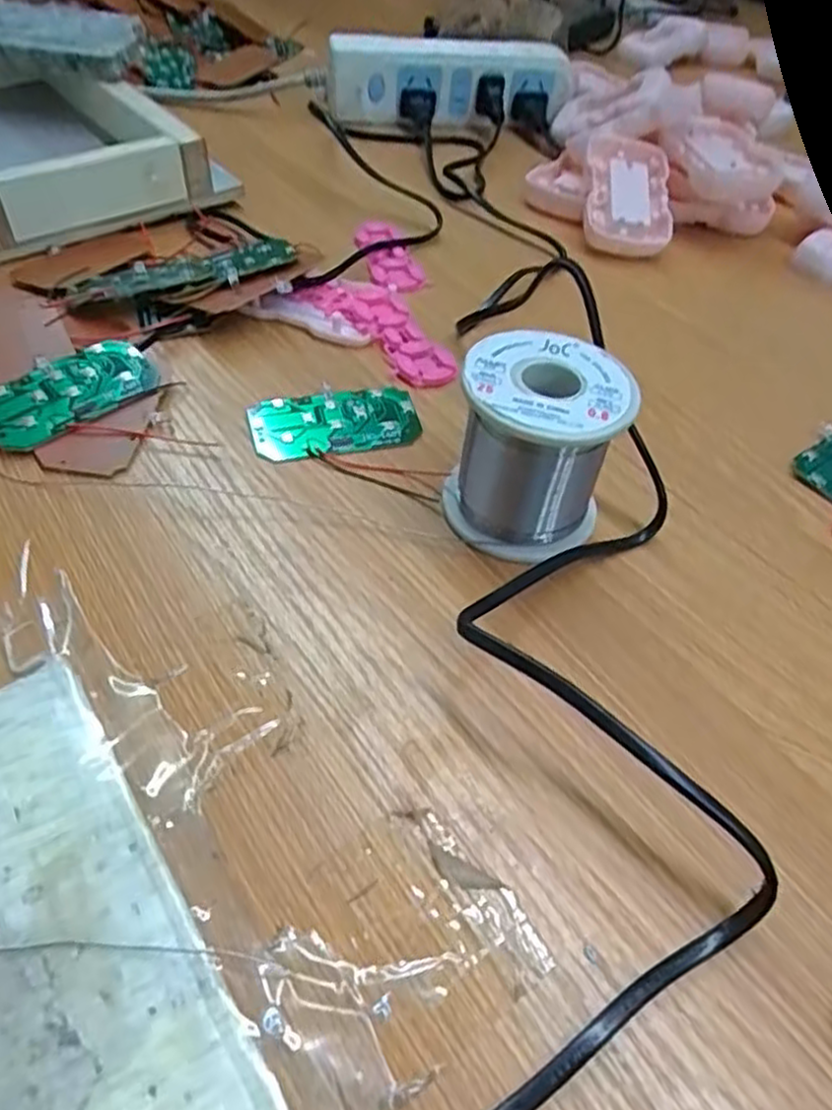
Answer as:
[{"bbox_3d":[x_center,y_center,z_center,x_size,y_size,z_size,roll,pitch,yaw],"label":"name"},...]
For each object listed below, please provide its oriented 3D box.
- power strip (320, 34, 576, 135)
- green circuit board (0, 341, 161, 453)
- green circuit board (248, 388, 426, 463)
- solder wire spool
[{"bbox_3d":[0.029,-0.361,0.571,0.190,0.056,0.036,-6,49,-11],"label":"power strip"},{"bbox_3d":[-0.150,-0.070,0.324,0.076,0.005,0.038,-27,72,-25],"label":"green circuit board"},{"bbox_3d":[-0.036,-0.059,0.332,0.074,0.006,0.036,-9,50,-14],"label":"green circuit board"},{"bbox_3d":[0.045,-0.041,0.285,0.059,0.064,0.057,3,48,-4],"label":"solder wire spool"}]

